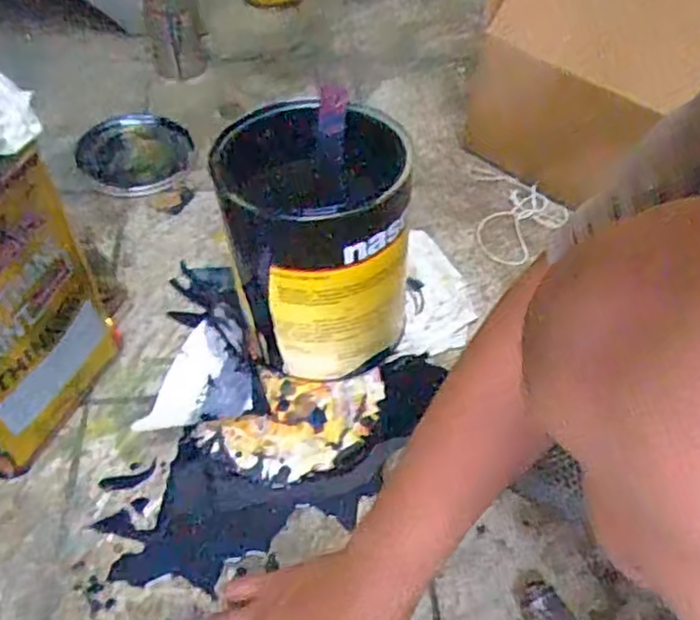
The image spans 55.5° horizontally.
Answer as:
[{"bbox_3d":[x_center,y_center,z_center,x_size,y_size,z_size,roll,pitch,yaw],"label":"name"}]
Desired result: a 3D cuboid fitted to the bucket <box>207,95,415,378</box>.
[{"bbox_3d":[-0.024,-0.065,0.618,0.150,0.177,0.183,-14,53,-15],"label":"bucket"}]

